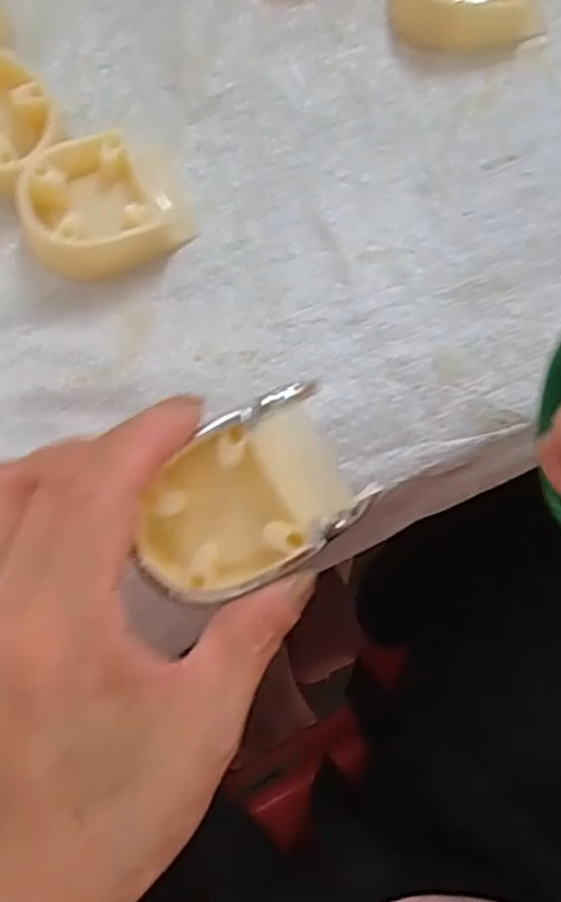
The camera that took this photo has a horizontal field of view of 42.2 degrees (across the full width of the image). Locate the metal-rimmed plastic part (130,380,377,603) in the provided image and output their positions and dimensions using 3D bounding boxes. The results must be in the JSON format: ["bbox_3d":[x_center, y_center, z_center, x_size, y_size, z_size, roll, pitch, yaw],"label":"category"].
[{"bbox_3d":[-0.009,0.016,0.208,0.064,0.024,0.042,-36,80,-6],"label":"metal-rimmed plastic part"}]

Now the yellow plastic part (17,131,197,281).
[{"bbox_3d":[-0.066,-0.093,0.278,0.061,0.023,0.048,-30,79,-5],"label":"yellow plastic part"}]

